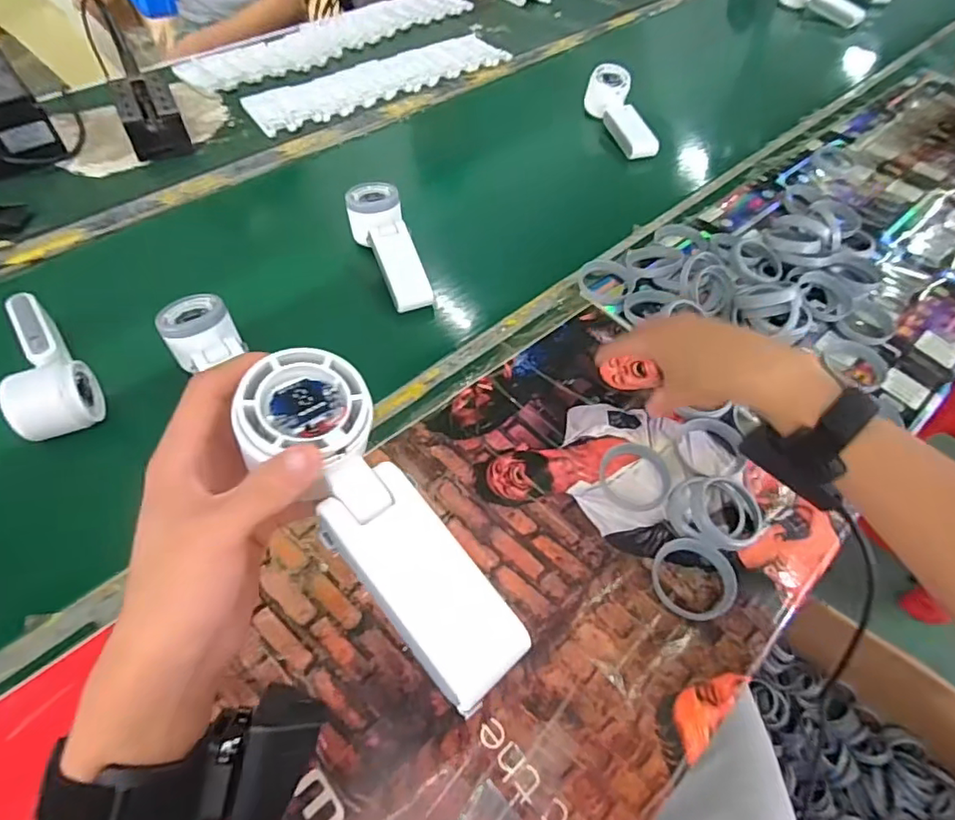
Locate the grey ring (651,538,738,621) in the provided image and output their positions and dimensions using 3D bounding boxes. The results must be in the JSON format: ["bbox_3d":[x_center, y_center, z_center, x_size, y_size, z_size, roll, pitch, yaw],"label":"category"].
[{"bbox_3d":[0.162,0.126,0.420,0.059,0.014,0.059,2,54,-2],"label":"grey ring"}]

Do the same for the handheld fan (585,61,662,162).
[{"bbox_3d":[0.211,-0.428,0.816,0.060,0.045,0.167,-15,70,-12],"label":"handheld fan"}]

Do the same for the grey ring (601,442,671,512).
[{"bbox_3d":[0.133,0.055,0.470,0.060,0.009,0.060,2,54,-2],"label":"grey ring"}]

